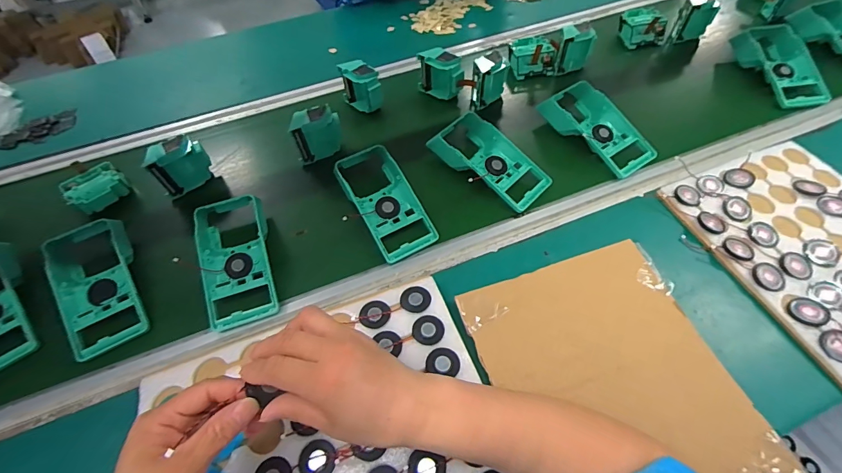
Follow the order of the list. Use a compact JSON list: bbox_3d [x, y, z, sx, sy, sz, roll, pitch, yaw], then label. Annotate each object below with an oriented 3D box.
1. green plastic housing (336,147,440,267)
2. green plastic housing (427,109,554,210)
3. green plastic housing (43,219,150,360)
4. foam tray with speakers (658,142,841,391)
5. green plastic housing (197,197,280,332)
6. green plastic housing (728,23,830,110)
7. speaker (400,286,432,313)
[{"bbox_3d":[-0.056,-0.055,0.551,0.087,0.036,0.185,-25,57,-14],"label":"green plastic housing"},{"bbox_3d":[0.103,-0.120,0.584,0.091,0.040,0.186,-38,62,-22],"label":"green plastic housing"},{"bbox_3d":[-0.406,0.061,0.491,0.086,0.055,0.173,-29,59,-17],"label":"green plastic housing"},{"bbox_3d":[0.499,0.020,0.476,0.245,0.021,0.313,-19,56,-10],"label":"foam tray with speakers"},{"bbox_3d":[-0.244,0.021,0.511,0.091,0.050,0.193,-17,56,-9],"label":"green plastic housing"},{"bbox_3d":[0.643,-0.305,0.687,0.097,0.048,0.189,-3,55,0],"label":"green plastic housing"},{"bbox_3d":[-0.006,0.071,0.439,0.033,0.004,0.031,-1,55,2],"label":"speaker"}]

